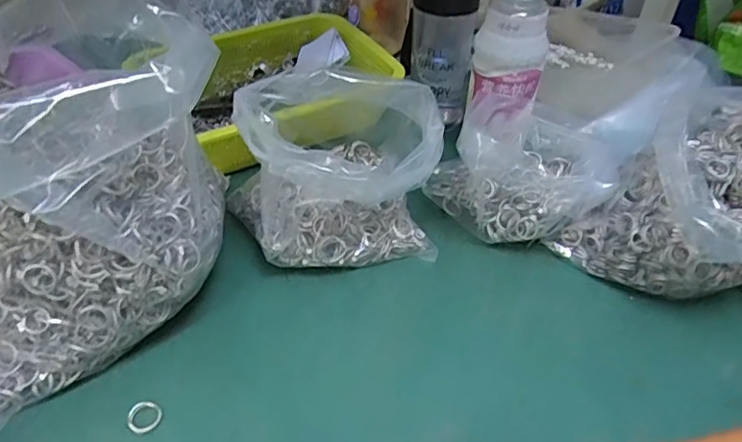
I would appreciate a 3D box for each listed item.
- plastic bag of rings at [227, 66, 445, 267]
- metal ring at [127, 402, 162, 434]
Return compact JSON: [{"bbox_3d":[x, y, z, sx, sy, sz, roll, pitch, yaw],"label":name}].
[{"bbox_3d":[-0.030,-0.049,0.470,0.153,0.146,0.139,-15,46,-18],"label":"plastic bag of rings"},{"bbox_3d":[-0.156,0.135,0.386,0.022,0.004,0.022,1,43,-1],"label":"metal ring"}]

